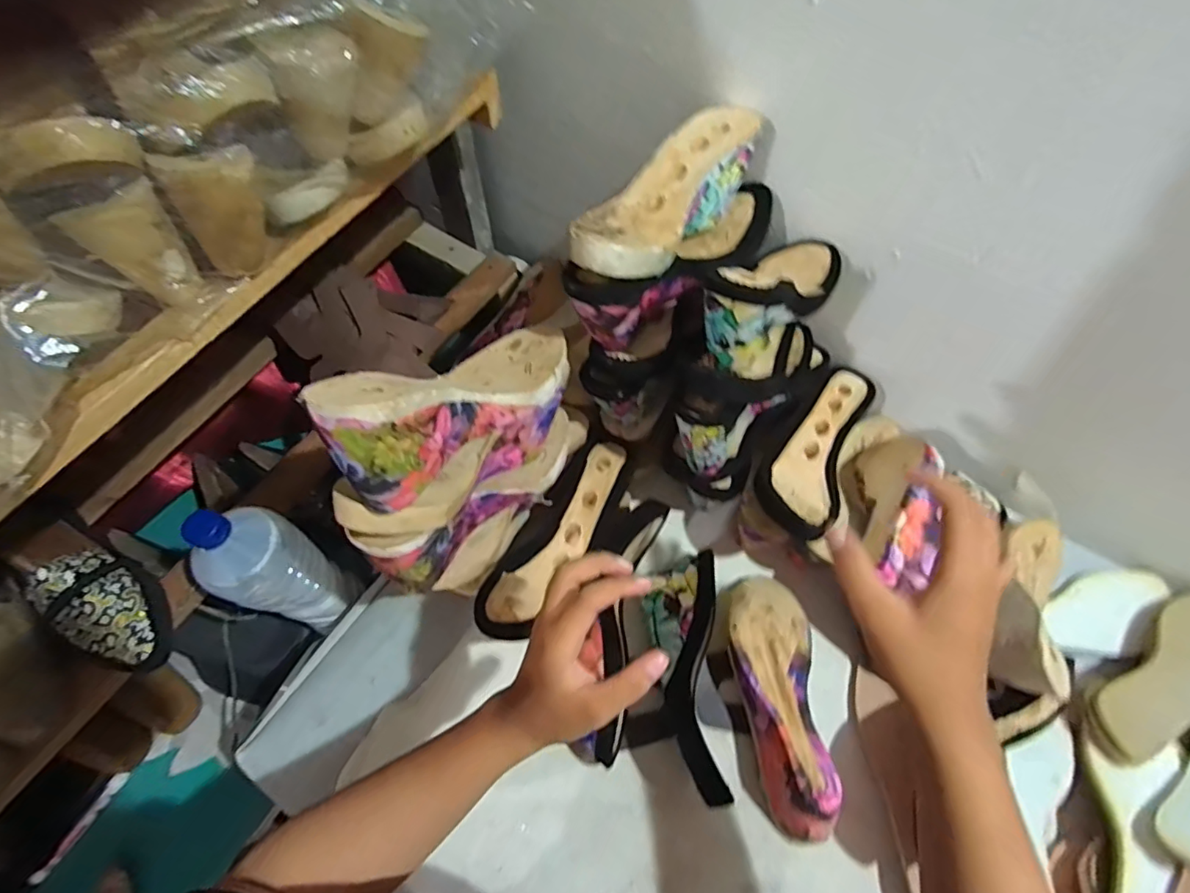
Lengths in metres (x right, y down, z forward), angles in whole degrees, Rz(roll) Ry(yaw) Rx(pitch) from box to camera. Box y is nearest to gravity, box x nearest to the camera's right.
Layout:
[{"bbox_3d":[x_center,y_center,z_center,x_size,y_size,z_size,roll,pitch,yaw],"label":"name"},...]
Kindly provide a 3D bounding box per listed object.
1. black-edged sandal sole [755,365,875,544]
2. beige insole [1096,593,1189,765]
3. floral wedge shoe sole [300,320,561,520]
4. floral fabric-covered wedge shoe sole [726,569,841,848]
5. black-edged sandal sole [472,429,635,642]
[{"bbox_3d":[0.236,-0.009,0.593,0.082,0.041,0.221,25,65,13],"label":"black-edged sandal sole"},{"bbox_3d":[0.564,0.219,0.544,0.230,0.032,0.079,-28,66,-14],"label":"beige insole"},{"bbox_3d":[-0.107,-0.019,0.425,0.075,0.114,0.241,27,24,14],"label":"floral wedge shoe sole"},{"bbox_3d":[0.172,0.238,0.539,0.073,0.080,0.225,1,62,1],"label":"floral fabric-covered wedge shoe sole"},{"bbox_3d":[-0.032,0.082,0.543,0.079,0.049,0.227,27,65,13],"label":"black-edged sandal sole"}]

